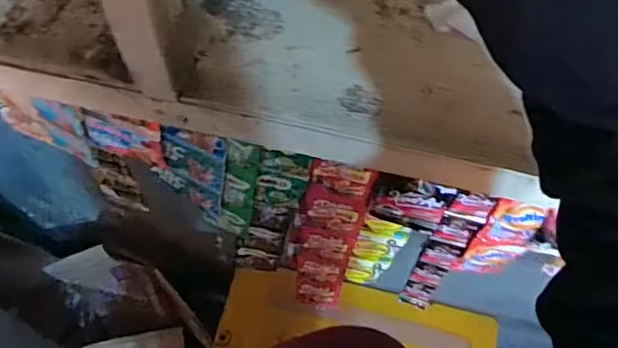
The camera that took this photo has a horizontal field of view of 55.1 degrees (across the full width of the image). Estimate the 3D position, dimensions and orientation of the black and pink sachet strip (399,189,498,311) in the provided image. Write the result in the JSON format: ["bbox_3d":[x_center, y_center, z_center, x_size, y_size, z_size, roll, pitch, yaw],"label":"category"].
[{"bbox_3d":[0.195,0.128,0.890,0.052,0.414,0.023,27,64,11],"label":"black and pink sachet strip"}]

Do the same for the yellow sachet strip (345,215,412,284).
[{"bbox_3d":[0.110,0.131,0.973,0.076,0.248,0.022,6,62,1],"label":"yellow sachet strip"}]

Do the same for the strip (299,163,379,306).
[{"bbox_3d":[0.028,0.121,0.956,0.089,0.511,0.037,13,62,4],"label":"strip"}]

